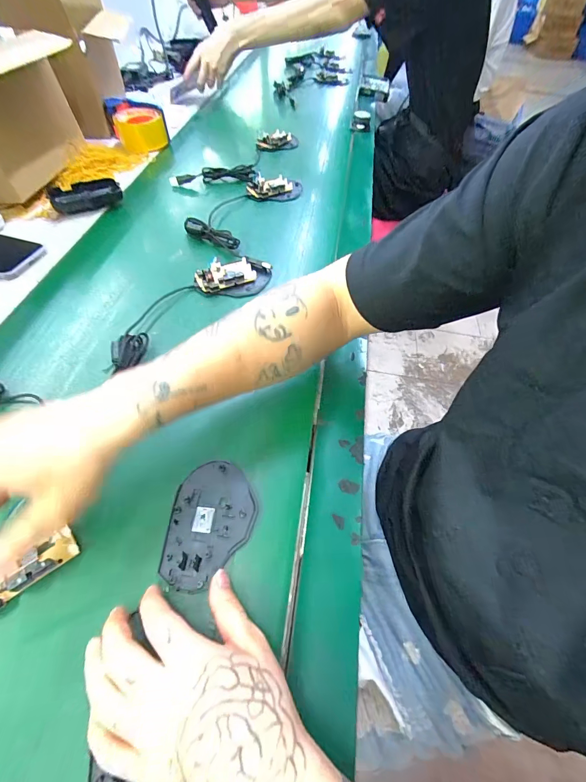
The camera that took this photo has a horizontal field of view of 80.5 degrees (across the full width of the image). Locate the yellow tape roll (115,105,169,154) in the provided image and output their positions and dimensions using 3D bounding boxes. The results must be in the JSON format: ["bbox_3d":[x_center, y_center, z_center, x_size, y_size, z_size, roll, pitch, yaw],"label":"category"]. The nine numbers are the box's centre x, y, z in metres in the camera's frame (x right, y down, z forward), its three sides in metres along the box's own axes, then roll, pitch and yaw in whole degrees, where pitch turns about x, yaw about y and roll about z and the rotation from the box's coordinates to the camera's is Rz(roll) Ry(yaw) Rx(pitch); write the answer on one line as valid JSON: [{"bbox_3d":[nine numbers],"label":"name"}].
[{"bbox_3d":[-0.333,-0.573,0.763,0.097,0.064,0.103,-18,58,-15],"label":"yellow tape roll"}]

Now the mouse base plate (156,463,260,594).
[{"bbox_3d":[-0.073,0.117,0.310,0.071,0.010,0.107,9,55,3],"label":"mouse base plate"}]

